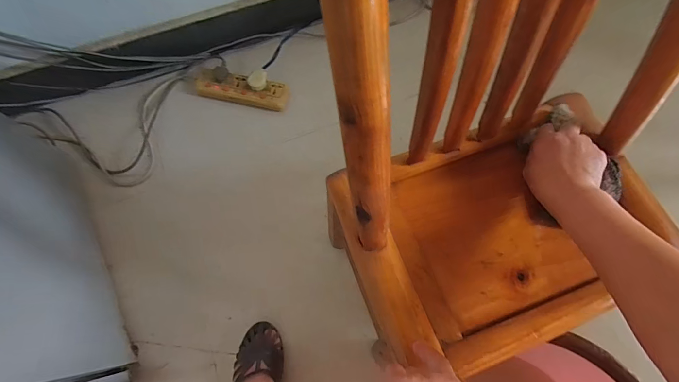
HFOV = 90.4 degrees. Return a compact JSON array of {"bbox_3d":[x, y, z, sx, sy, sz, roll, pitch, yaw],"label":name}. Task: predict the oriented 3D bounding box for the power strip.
[{"bbox_3d":[-0.230,-0.240,0.812,0.217,0.030,0.067,12,69,3],"label":"power strip"}]

